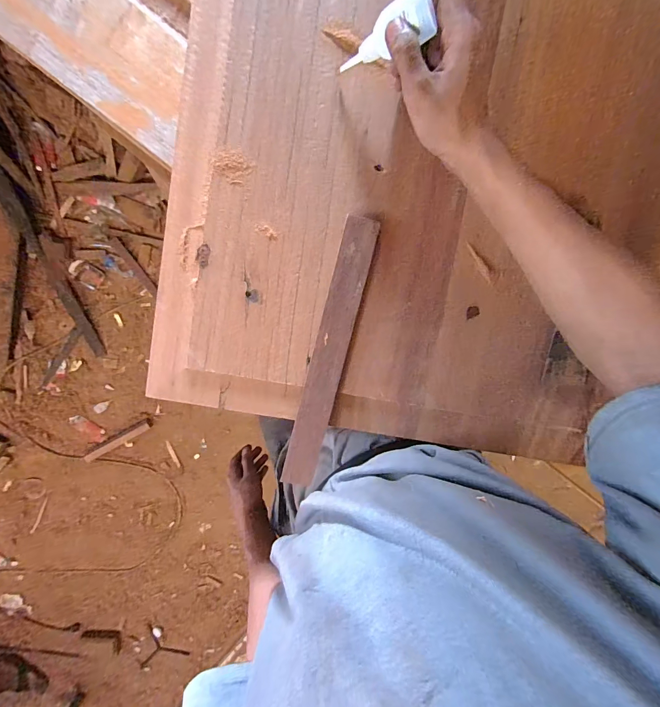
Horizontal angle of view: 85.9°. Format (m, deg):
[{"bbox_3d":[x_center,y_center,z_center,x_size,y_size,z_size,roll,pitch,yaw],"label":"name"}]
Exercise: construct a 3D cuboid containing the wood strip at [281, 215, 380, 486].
[{"bbox_3d":[-0.001,0.002,0.365,0.034,0.010,0.278,14,100,-4],"label":"wood strip"}]

